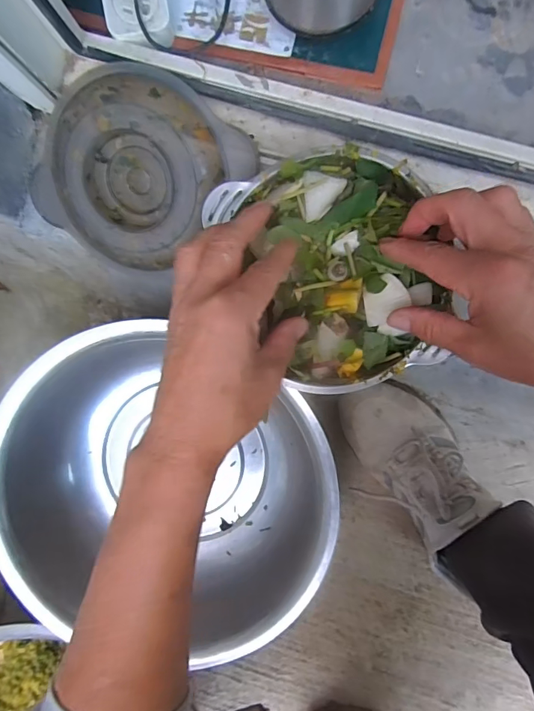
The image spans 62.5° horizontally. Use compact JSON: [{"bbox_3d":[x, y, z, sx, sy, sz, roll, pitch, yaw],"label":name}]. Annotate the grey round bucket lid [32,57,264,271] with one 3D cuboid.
[{"bbox_3d":[-0.115,-0.155,0.381,0.160,0.028,0.161,34,116,-4],"label":"grey round bucket lid"}]

